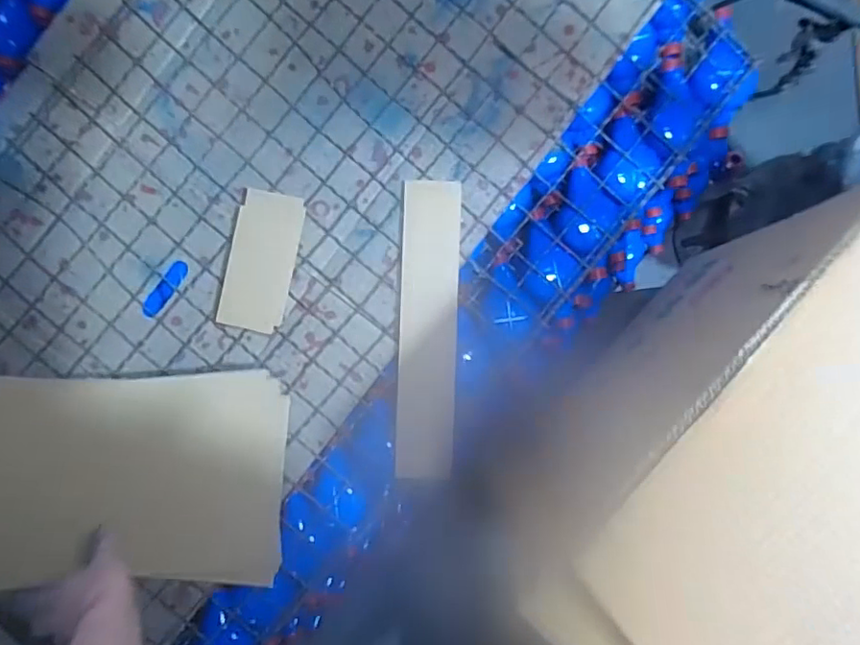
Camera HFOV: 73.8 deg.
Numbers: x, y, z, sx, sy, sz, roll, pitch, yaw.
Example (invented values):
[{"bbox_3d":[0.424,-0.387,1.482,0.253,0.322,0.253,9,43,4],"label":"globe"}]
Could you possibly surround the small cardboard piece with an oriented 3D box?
[{"bbox_3d":[-0.213,-0.077,0.727,0.081,0.008,0.173,13,94,-7],"label":"small cardboard piece"}]

